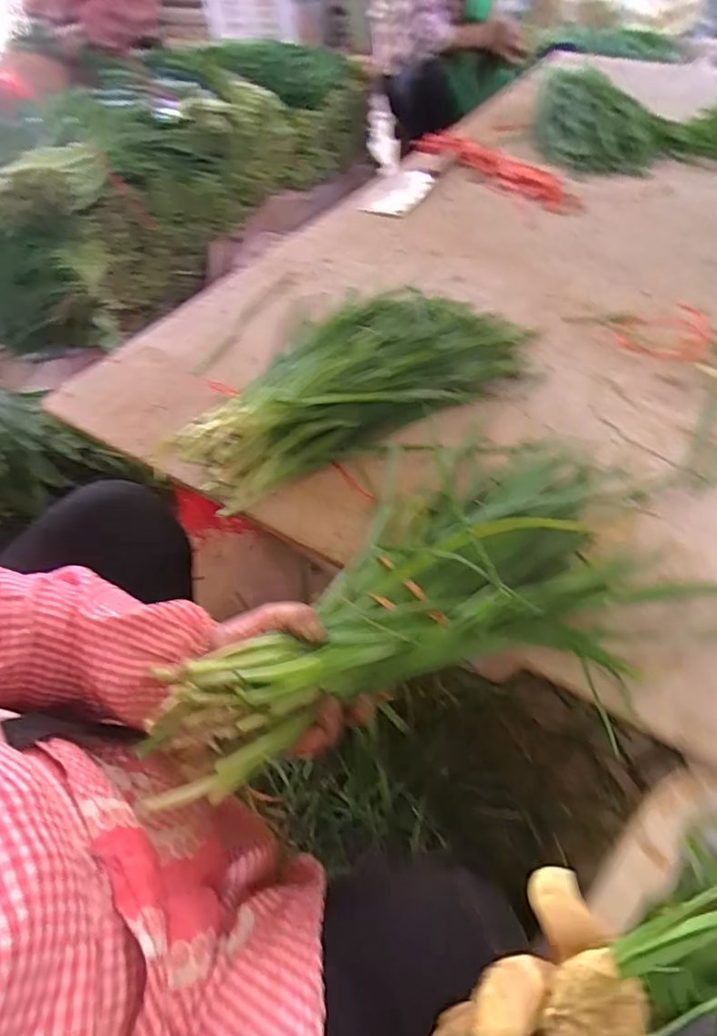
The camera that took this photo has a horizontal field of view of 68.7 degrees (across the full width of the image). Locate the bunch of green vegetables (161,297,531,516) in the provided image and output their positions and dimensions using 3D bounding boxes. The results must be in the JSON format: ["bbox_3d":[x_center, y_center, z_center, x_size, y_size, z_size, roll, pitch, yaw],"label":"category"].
[{"bbox_3d":[0.003,-0.178,0.608,0.436,0.078,0.183,-26,54,-16],"label":"bunch of green vegetables"}]

